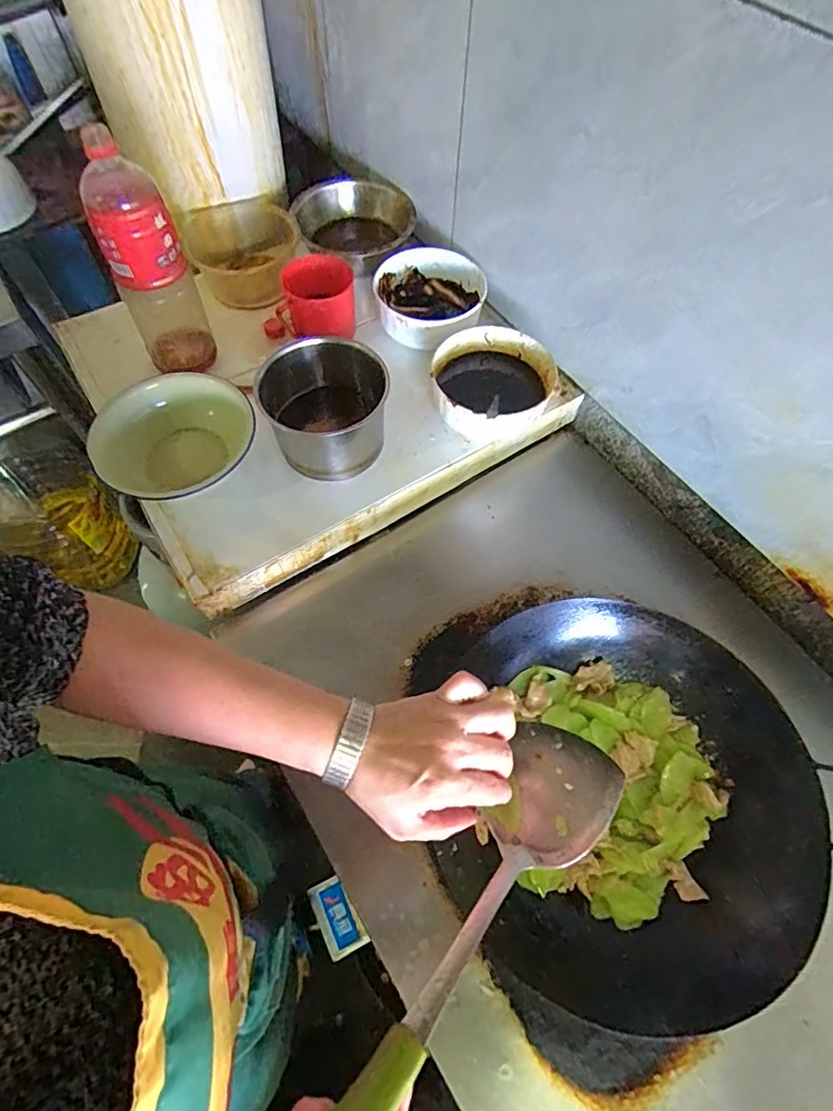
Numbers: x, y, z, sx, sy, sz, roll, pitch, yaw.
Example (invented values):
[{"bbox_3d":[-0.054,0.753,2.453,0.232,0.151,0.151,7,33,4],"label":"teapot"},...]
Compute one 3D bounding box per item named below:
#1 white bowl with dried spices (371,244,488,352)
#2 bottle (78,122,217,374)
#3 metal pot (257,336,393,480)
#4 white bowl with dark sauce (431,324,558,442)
[{"bbox_3d":[0.018,-0.396,0.833,0.168,0.083,0.163,1,63,-1],"label":"white bowl with dried spices"},{"bbox_3d":[-0.339,-0.364,0.674,0.090,0.261,0.081,-26,66,-14],"label":"bottle"},{"bbox_3d":[-0.115,-0.191,0.703,0.152,0.116,0.159,1,63,-1],"label":"metal pot"},{"bbox_3d":[0.102,-0.237,0.760,0.168,0.075,0.170,1,63,-1],"label":"white bowl with dark sauce"}]

